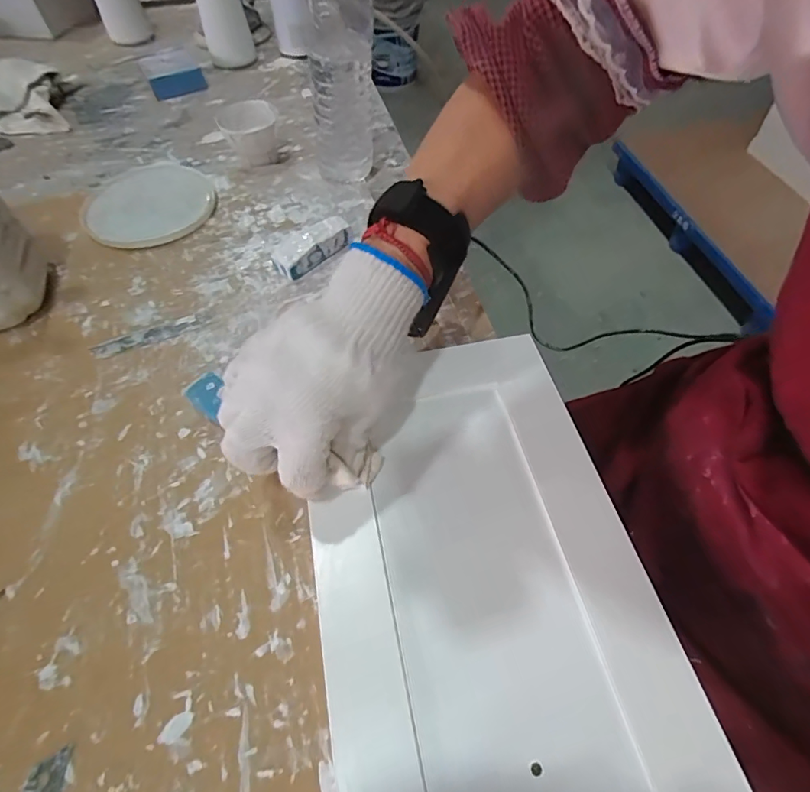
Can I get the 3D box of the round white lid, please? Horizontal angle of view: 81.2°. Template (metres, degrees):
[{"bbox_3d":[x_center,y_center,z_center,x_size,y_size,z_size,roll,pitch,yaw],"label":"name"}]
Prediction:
[{"bbox_3d":[-0.258,-0.198,0.478,0.120,0.014,0.141,-16,56,-9],"label":"round white lid"}]

